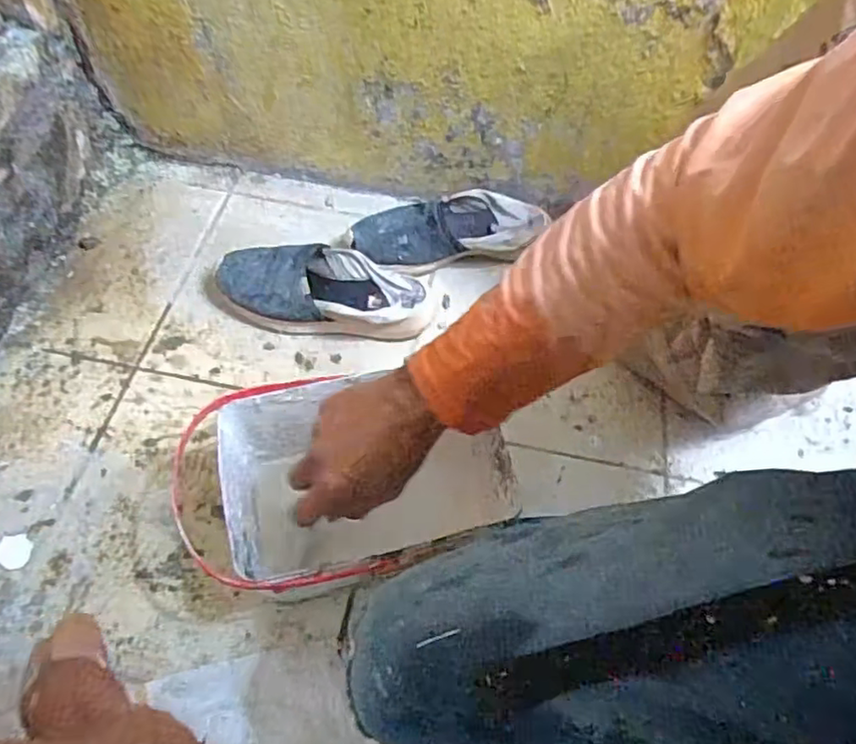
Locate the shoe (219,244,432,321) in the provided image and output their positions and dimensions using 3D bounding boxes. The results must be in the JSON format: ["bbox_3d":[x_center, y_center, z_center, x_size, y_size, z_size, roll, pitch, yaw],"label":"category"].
[{"bbox_3d":[-0.129,-0.097,0.770,0.243,0.062,0.099,4,57,-2],"label":"shoe"}]

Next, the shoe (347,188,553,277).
[{"bbox_3d":[0.032,-0.180,0.836,0.259,0.058,0.092,-10,59,-11],"label":"shoe"}]

